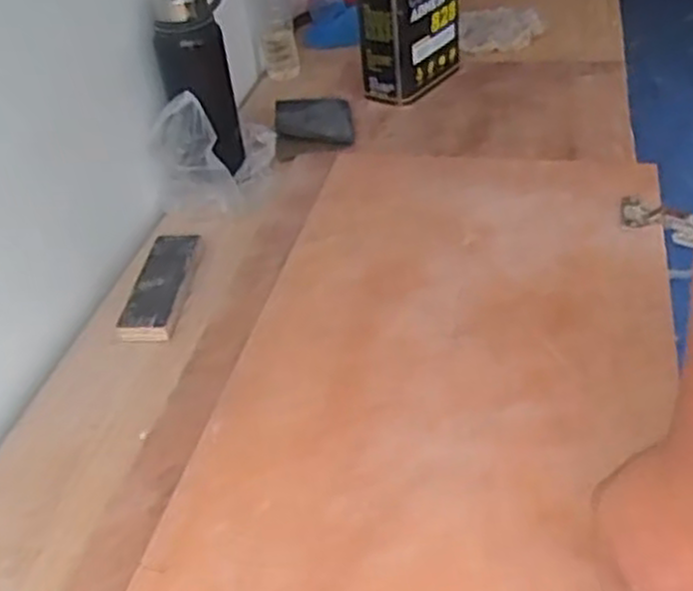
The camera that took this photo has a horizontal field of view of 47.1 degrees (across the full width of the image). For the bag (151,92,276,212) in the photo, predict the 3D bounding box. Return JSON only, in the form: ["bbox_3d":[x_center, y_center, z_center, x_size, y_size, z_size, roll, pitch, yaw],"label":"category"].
[{"bbox_3d":[-0.160,-0.199,1.048,0.177,0.133,0.115,-33,46,-28],"label":"bag"}]

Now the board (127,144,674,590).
[{"bbox_3d":[0.095,0.049,0.766,0.391,0.019,0.733,4,41,14],"label":"board"}]

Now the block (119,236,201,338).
[{"bbox_3d":[-0.218,-0.016,0.928,0.062,0.019,0.184,-2,40,6],"label":"block"}]

